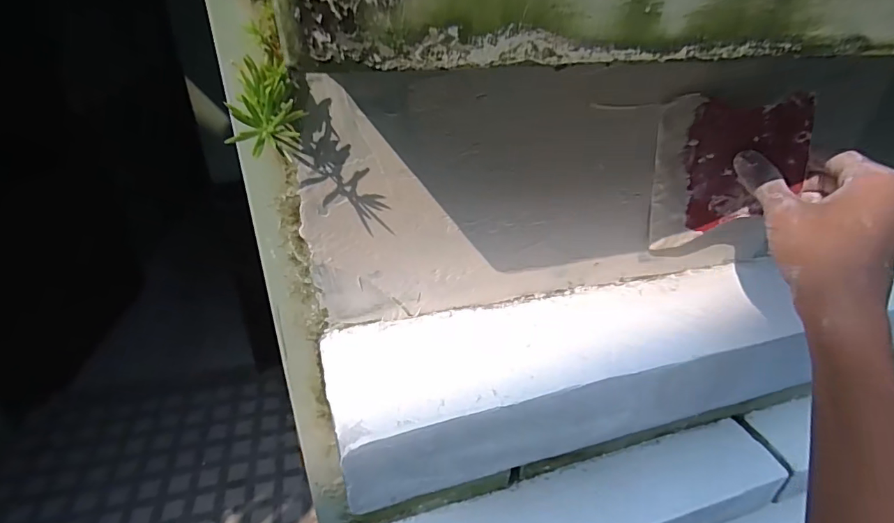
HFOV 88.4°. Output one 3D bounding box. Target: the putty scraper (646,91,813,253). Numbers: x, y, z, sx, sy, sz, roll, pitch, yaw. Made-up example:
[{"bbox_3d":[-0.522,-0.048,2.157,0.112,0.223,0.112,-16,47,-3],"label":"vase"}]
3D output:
[{"bbox_3d":[0.209,-0.067,0.343,0.102,0.118,0.010,-7,33,9],"label":"putty scraper"}]

